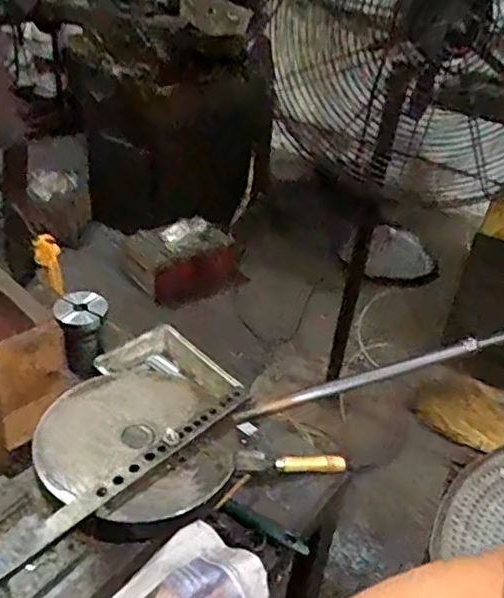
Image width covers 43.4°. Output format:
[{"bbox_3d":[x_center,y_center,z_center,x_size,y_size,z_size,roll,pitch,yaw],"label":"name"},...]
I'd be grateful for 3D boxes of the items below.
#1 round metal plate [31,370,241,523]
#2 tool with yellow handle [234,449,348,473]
[{"bbox_3d":[-0.109,0.136,0.610,0.180,0.027,0.176,4,34,-3],"label":"round metal plate"},{"bbox_3d":[0.047,0.195,0.765,0.135,0.016,0.031,2,34,-6],"label":"tool with yellow handle"}]

